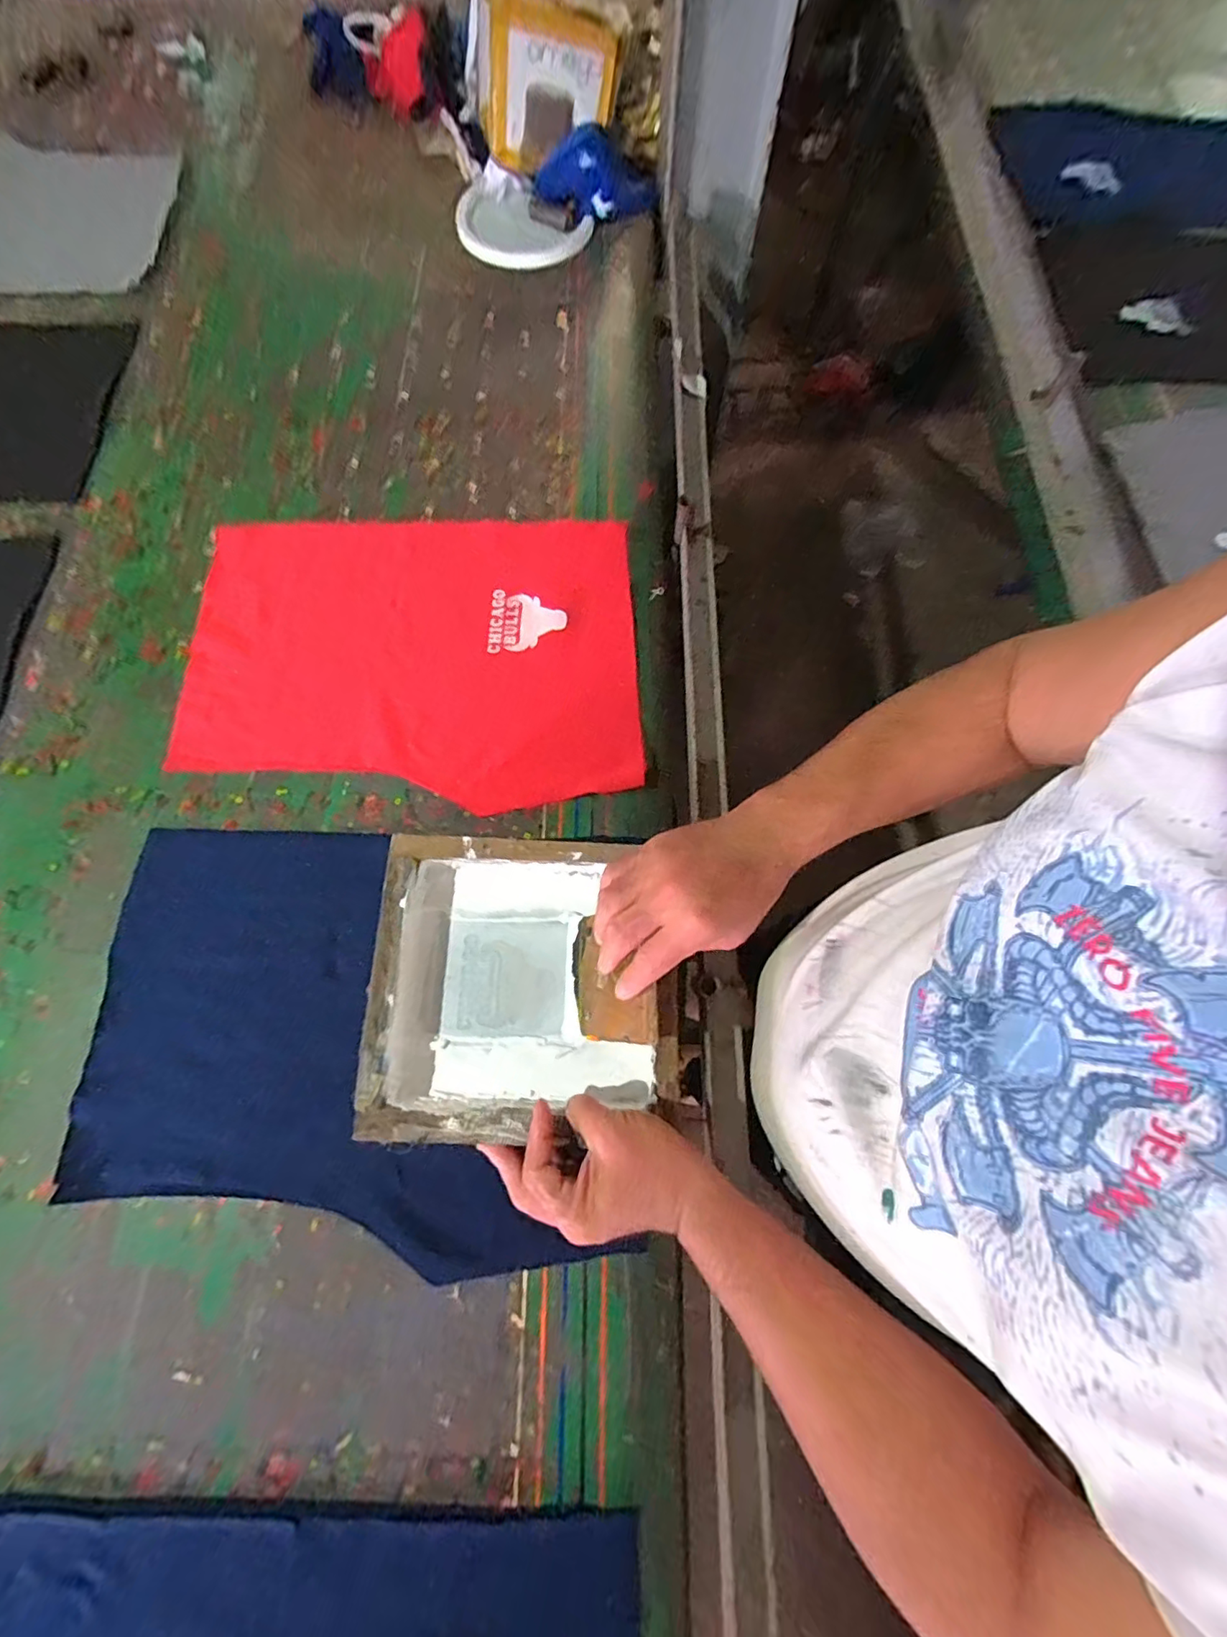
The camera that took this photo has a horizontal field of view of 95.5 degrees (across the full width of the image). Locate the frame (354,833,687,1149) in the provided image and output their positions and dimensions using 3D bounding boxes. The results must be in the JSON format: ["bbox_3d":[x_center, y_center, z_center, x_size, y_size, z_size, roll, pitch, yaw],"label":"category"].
[{"bbox_3d":[-0.072,0.138,0.488,0.251,0.046,0.243,1,73,1],"label":"frame"}]

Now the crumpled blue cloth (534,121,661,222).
[{"bbox_3d":[-0.021,-0.932,0.815,0.173,0.081,0.086,-22,74,-6],"label":"crumpled blue cloth"}]

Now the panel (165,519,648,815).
[{"bbox_3d":[-0.212,-0.189,0.610,0.482,0.009,0.347,2,73,1],"label":"panel"}]

